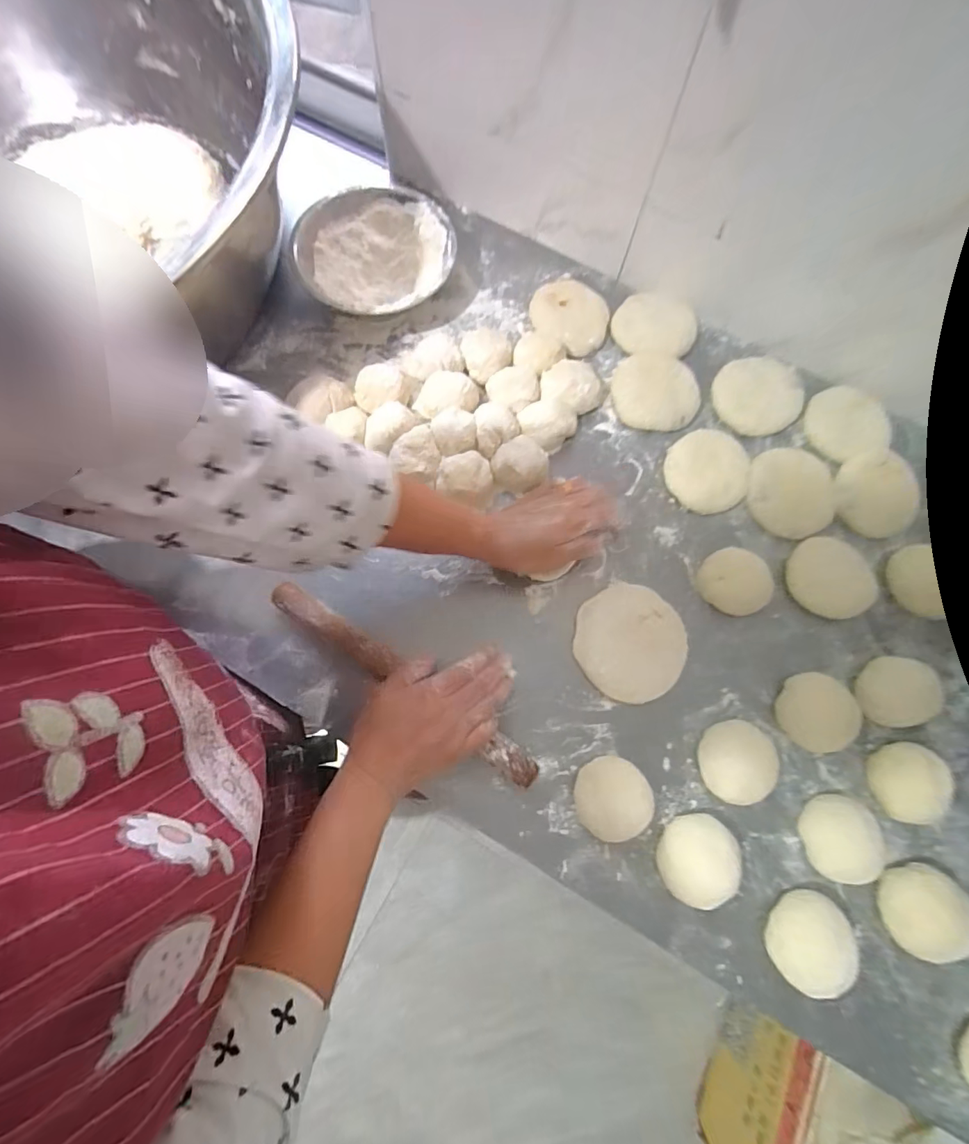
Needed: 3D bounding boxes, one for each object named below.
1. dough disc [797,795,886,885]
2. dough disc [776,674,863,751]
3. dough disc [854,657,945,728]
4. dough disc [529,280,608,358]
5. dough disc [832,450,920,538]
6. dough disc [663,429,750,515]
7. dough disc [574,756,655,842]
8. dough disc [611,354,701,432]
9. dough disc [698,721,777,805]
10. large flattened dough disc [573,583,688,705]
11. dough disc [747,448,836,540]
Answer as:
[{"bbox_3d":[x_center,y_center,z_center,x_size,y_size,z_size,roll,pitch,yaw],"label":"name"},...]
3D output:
[{"bbox_3d":[0.309,0.230,0.409,0.063,0.026,0.064,0,75,0],"label":"dough disc"},{"bbox_3d":[0.304,0.129,0.435,0.060,0.026,0.067,-11,76,-3],"label":"dough disc"},{"bbox_3d":[0.386,0.112,0.442,0.061,0.023,0.061,0,75,0],"label":"dough disc"},{"bbox_3d":[0.098,-0.295,0.544,0.091,0.017,0.088,0,75,0],"label":"dough disc"},{"bbox_3d":[0.405,-0.081,0.491,0.074,0.017,0.086,5,75,1],"label":"dough disc"},{"bbox_3d":[0.235,-0.110,0.499,0.086,0.020,0.093,0,75,0],"label":"dough disc"},{"bbox_3d":[0.113,0.200,0.419,0.065,0.027,0.064,0,75,0],"label":"dough disc"},{"bbox_3d":[0.187,-0.195,0.516,0.094,0.031,0.077,20,76,5],"label":"dough disc"},{"bbox_3d":[0.224,0.169,0.423,0.060,0.031,0.065,0,75,0],"label":"dough disc"},{"bbox_3d":[0.141,0.068,0.459,0.105,0.008,0.105,0,75,0],"label":"large flattened dough disc"},{"bbox_3d":[0.321,-0.085,0.496,0.088,0.011,0.096,10,76,3],"label":"dough disc"}]

